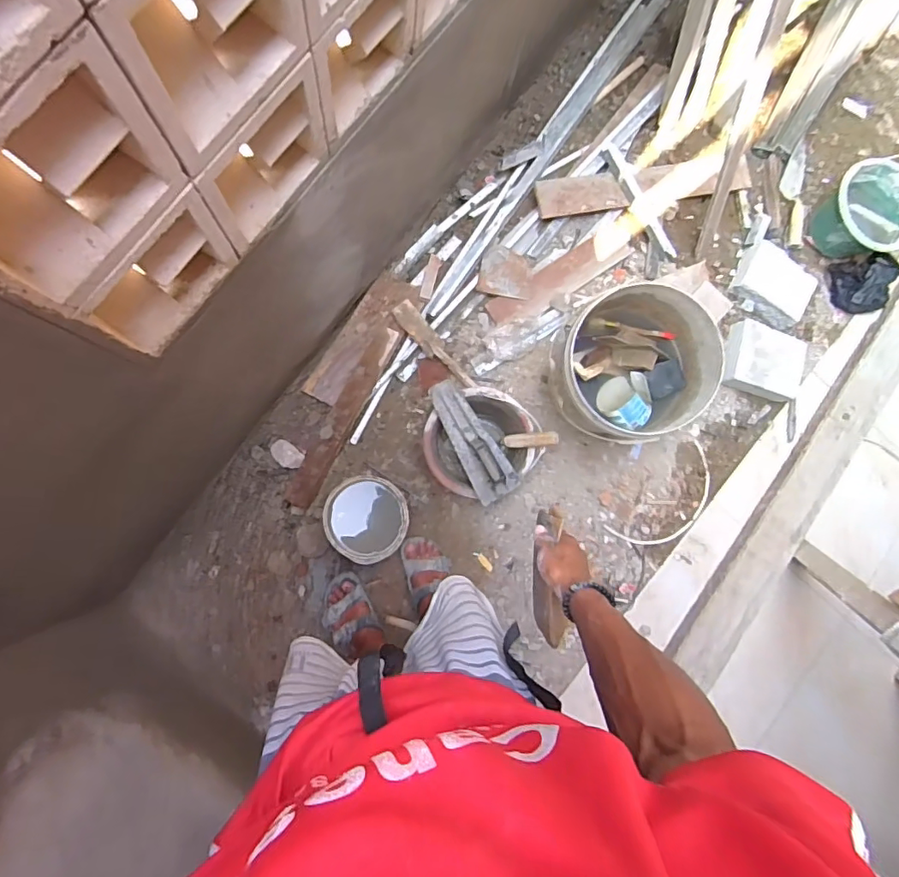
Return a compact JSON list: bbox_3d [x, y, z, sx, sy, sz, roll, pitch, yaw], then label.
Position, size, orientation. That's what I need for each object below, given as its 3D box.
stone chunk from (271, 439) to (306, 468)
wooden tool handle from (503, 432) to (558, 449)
[{"bbox_3d":[-0.400,0.039,1.312,0.090,0.039,0.056,41,81,-2],"label":"stone chunk"},{"bbox_3d":[0.186,0.003,1.213,0.024,0.142,0.033,2,85,-48],"label":"wooden tool handle"}]

